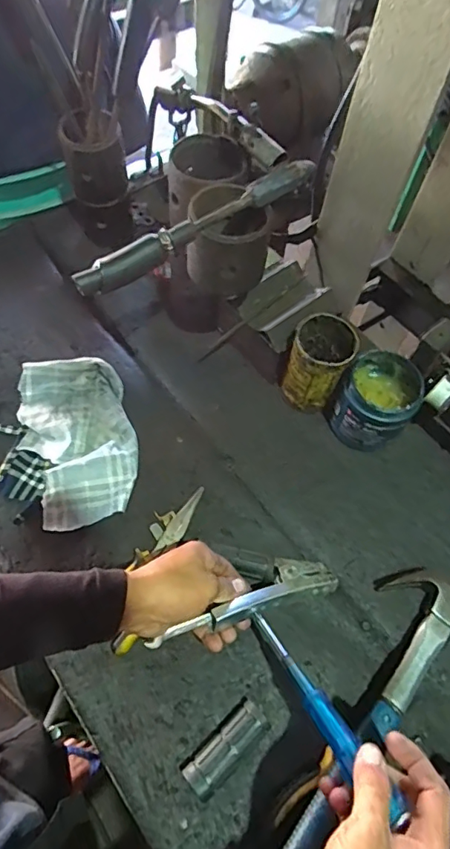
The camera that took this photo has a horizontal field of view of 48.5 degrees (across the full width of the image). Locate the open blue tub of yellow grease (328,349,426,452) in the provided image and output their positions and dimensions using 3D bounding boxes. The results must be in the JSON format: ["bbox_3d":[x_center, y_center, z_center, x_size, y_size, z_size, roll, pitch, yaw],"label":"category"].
[{"bbox_3d":[0.186,-0.026,0.621,0.090,0.098,0.094,2,61,-4],"label":"open blue tub of yellow grease"}]

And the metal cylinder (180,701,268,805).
[{"bbox_3d":[0.002,0.303,0.468,0.086,0.024,0.035,-37,70,-22],"label":"metal cylinder"}]

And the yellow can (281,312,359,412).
[{"bbox_3d":[0.119,-0.078,0.636,0.071,0.106,0.086,28,62,11],"label":"yellow can"}]

